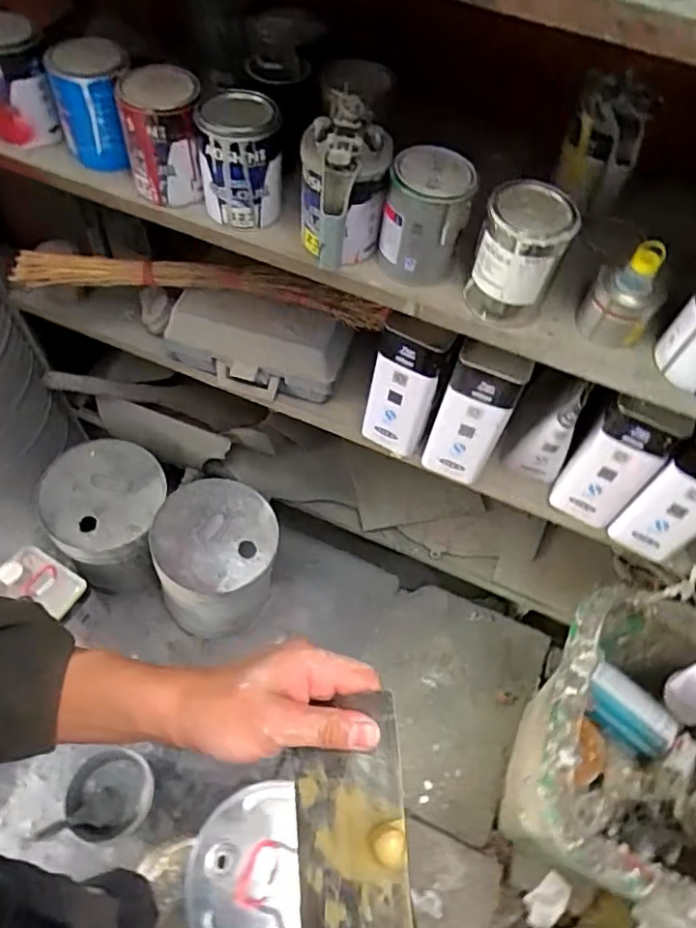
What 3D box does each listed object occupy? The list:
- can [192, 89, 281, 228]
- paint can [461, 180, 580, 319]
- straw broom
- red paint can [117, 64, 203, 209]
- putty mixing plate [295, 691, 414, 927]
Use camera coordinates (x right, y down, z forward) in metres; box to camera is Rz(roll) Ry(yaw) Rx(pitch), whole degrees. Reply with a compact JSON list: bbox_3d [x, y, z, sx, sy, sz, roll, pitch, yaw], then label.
[{"bbox_3d":[-0.139,-0.387,0.756,0.103,0.135,0.103,-2,57,-5],"label":"can"},{"bbox_3d":[0.210,-0.252,0.721,0.096,0.148,0.096,2,57,-2],"label":"paint can"},{"bbox_3d":[-0.243,-0.306,1.001,0.610,0.075,0.075,6,57,0],"label":"straw broom"},{"bbox_3d":[-0.237,-0.419,0.766,0.093,0.141,0.105,-6,58,-7],"label":"red paint can"},{"bbox_3d":[-0.002,0.200,0.322,0.072,0.014,0.128,-18,66,29],"label":"putty mixing plate"}]

